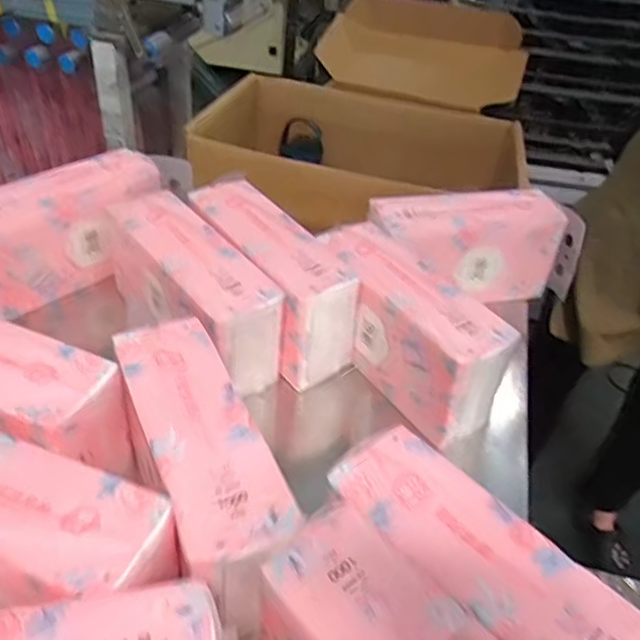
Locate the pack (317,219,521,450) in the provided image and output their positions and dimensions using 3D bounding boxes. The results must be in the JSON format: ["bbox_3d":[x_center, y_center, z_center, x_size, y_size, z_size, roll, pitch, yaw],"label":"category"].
[{"bbox_3d":[0.096,0.007,0.716,0.091,0.123,0.256,-19,45,-27],"label":"pack"}]

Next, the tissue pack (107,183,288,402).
[{"bbox_3d":[-0.147,-0.033,0.729,0.092,0.121,0.243,-24,48,-31],"label":"tissue pack"}]

